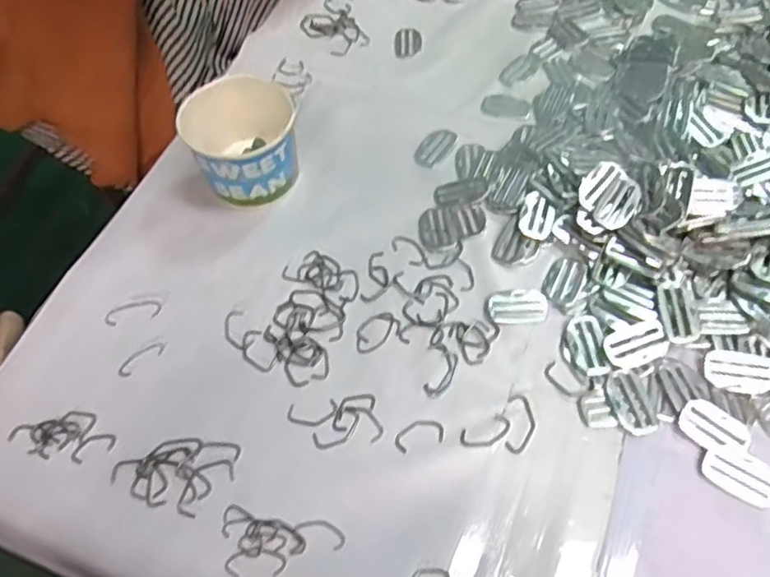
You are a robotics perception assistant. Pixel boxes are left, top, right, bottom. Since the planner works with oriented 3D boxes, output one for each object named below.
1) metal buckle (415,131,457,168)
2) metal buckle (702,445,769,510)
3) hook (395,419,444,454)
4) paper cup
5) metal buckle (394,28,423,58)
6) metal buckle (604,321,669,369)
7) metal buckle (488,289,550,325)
[{"bbox_3d":[0.046,-0.131,0.576,0.026,0.004,0.050,34,66,21],"label":"metal buckle"},{"bbox_3d":[0.232,0.122,0.407,0.046,0.004,0.028,25,78,12],"label":"metal buckle"},{"bbox_3d":[0.024,0.101,0.435,0.034,0.004,0.019,-15,59,-6],"label":"hook"},{"bbox_3d":[-0.121,-0.123,0.538,0.091,0.077,0.087,-2,58,2],"label":"paper cup"},{"bbox_3d":[0.024,-0.258,0.656,0.029,0.004,0.046,0,58,3],"label":"metal buckle"},{"bbox_3d":[0.182,0.041,0.452,0.044,0.004,0.028,-18,63,4],"label":"metal buckle"},{"bbox_3d":[0.103,0.013,0.482,0.045,0.004,0.030,-2,58,2],"label":"metal buckle"}]

